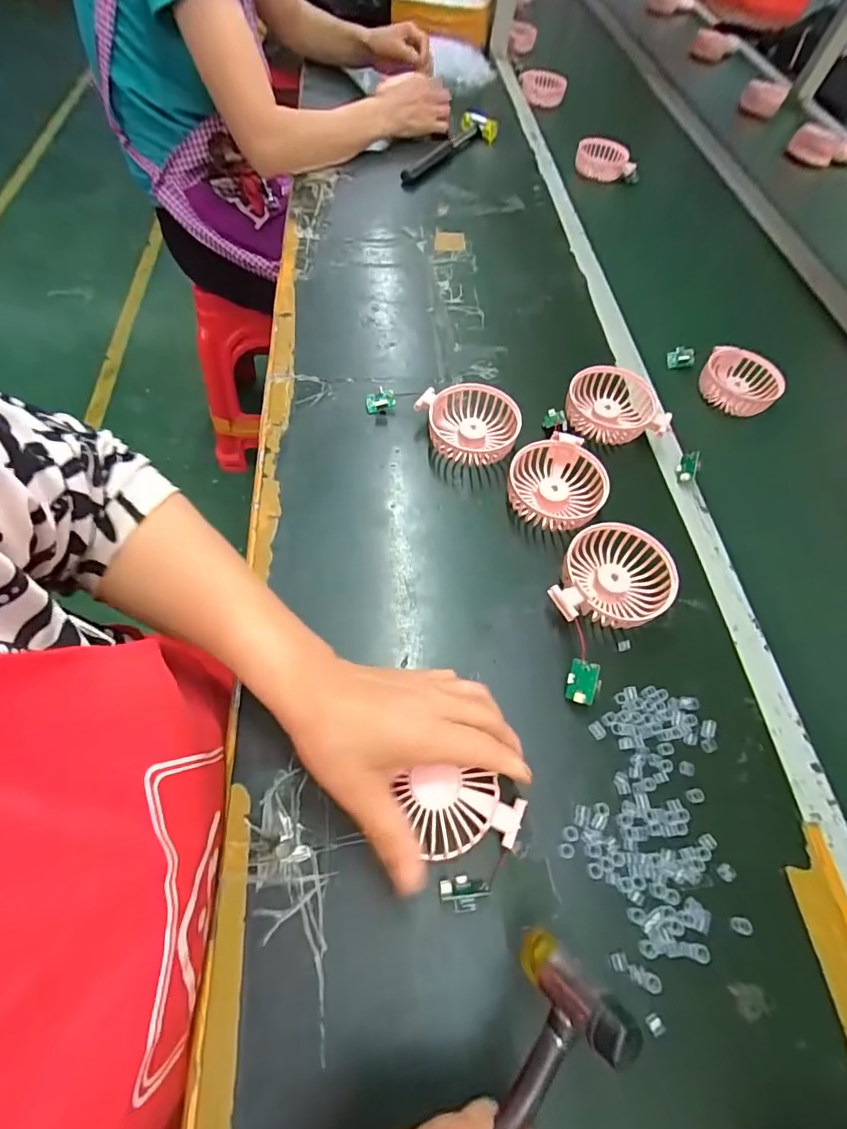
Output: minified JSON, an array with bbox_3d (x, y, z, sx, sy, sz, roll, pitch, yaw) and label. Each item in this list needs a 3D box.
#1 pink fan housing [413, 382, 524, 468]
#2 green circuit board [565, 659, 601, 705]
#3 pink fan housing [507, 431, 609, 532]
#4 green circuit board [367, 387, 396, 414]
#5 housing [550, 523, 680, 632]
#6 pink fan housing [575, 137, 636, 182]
[{"bbox_3d":[0.049,-0.144,0.491,0.093,0.036,0.089,1,61,-2],"label":"pink fan housing"},{"bbox_3d":[0.120,0.088,0.362,0.023,0.004,0.031,16,83,24],"label":"green circuit board"},{"bbox_3d":[0.128,-0.073,0.459,0.088,0.037,0.087,1,61,-2],"label":"pink fan housing"},{"bbox_3d":[-0.046,-0.174,0.514,0.030,0.020,0.020,-3,61,-5],"label":"green circuit board"},{"bbox_3d":[0.156,0.015,0.409,0.105,0.038,0.086,-32,67,-19],"label":"housing"},{"bbox_3d":[0.321,-0.710,0.853,0.106,0.042,0.048,10,61,2],"label":"pink fan housing"}]

